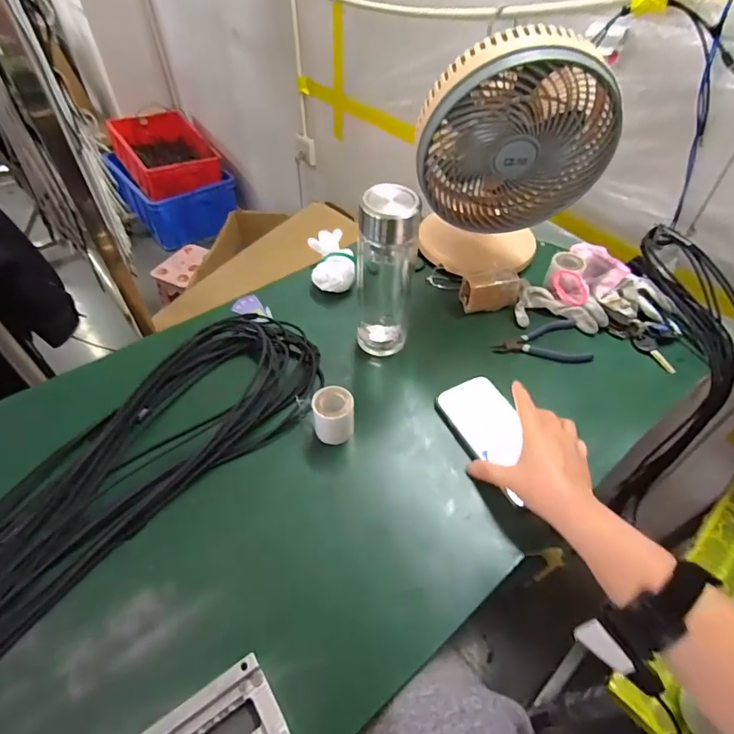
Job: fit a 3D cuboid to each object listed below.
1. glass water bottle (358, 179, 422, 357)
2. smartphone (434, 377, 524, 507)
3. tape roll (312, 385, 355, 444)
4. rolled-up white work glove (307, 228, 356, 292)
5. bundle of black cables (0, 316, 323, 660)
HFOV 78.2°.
[{"bbox_3d":[0.023,-0.114,0.552,0.069,0.220,0.064,2,48,1],"label":"glass water bottle"},{"bbox_3d":[0.139,0.072,0.499,0.072,0.013,0.151,-29,47,-4],"label":"smartphone"},{"bbox_3d":[-0.037,0.054,0.504,0.044,0.054,0.041,1,48,-1],"label":"tape roll"},{"bbox_3d":[-0.054,-0.160,0.688,0.062,0.060,0.107,-6,49,-6],"label":"rolled-up white work glove"},{"bbox_3d":[-0.321,0.168,0.410,0.170,0.028,0.731,31,55,24],"label":"bundle of black cables"}]

